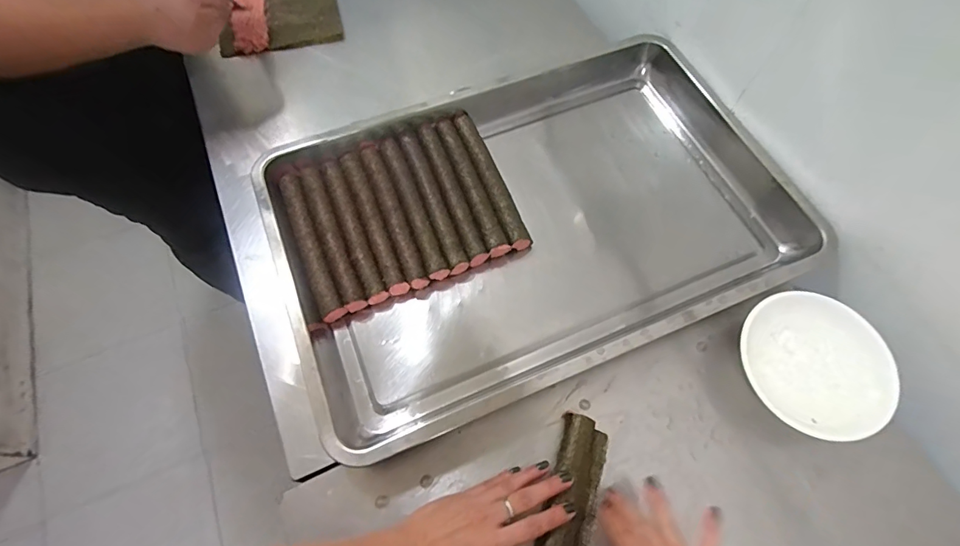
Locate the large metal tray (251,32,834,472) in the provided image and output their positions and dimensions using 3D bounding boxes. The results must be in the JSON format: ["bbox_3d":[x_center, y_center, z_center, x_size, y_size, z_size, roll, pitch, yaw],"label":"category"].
[{"bbox_3d":[0.057,-0.082,0.553,0.589,0.049,0.428,-25,68,-12],"label":"large metal tray"}]

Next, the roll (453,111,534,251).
[{"bbox_3d":[0.013,-0.121,0.581,0.030,0.022,0.207,-20,67,-10],"label":"roll"}]

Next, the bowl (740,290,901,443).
[{"bbox_3d":[0.334,0.097,0.472,0.133,0.057,0.144,0,65,-1],"label":"bowl"}]

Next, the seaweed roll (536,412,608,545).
[{"bbox_3d":[0.081,0.238,0.420,0.048,0.031,0.200,17,65,7],"label":"seaweed roll"}]

